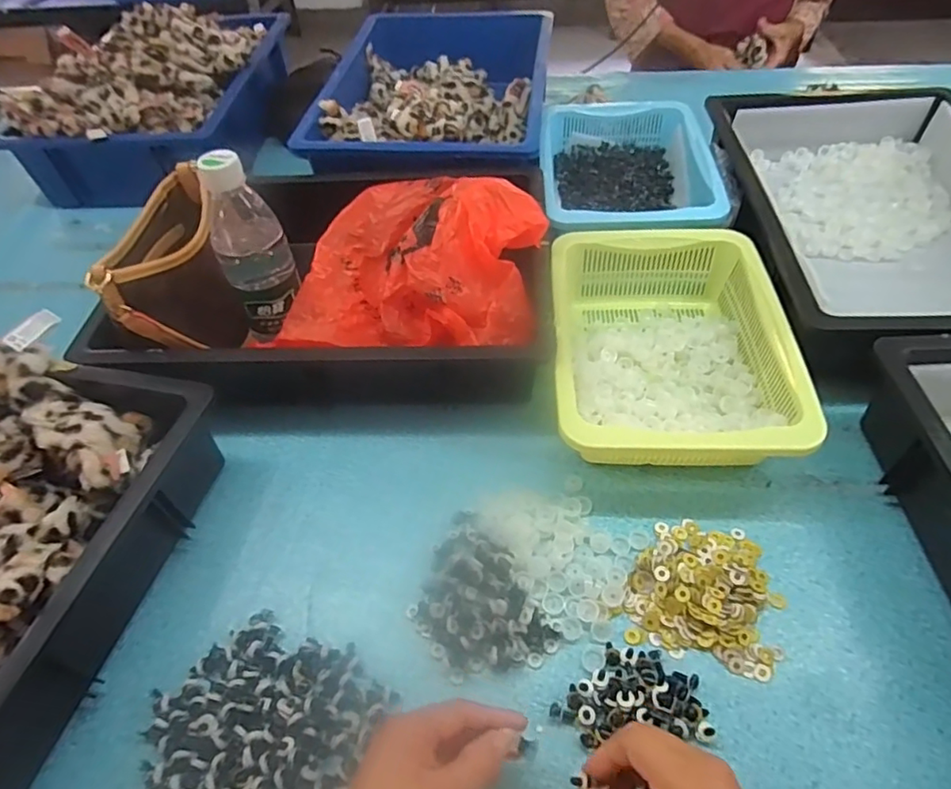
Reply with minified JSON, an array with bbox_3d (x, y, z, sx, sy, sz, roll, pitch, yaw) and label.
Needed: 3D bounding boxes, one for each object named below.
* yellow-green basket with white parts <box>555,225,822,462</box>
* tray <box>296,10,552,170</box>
[{"bbox_3d":[0.178,-0.048,0.565,0.205,0.088,0.286,2,50,4],"label":"yellow-green basket with white parts"},{"bbox_3d":[-0.054,-0.460,0.880,0.311,0.082,0.484,3,51,7],"label":"tray"}]

